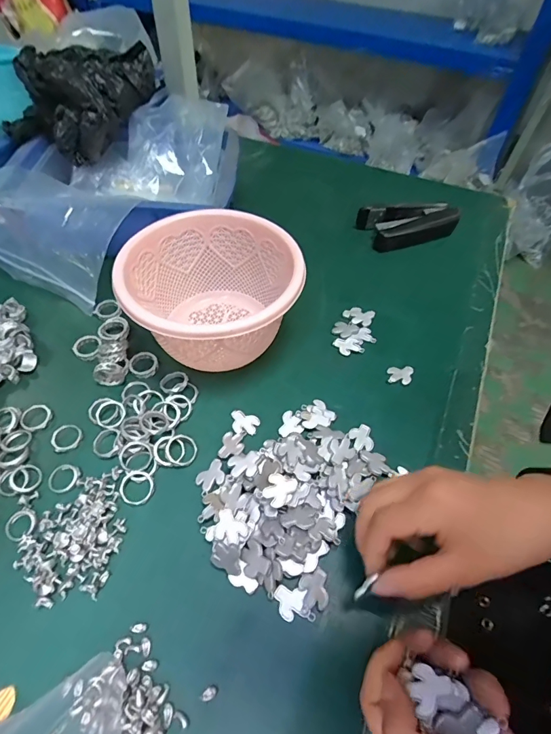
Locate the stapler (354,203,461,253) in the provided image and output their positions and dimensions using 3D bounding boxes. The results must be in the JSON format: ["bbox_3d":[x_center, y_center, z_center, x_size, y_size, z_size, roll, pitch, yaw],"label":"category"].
[{"bbox_3d":[0.164,-0.172,0.500,0.122,0.035,0.047,-7,54,-8],"label":"stapler"}]

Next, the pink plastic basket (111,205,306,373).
[{"bbox_3d":[-0.057,-0.059,0.359,0.141,0.091,0.132,1,53,-2],"label":"pink plastic basket"}]

